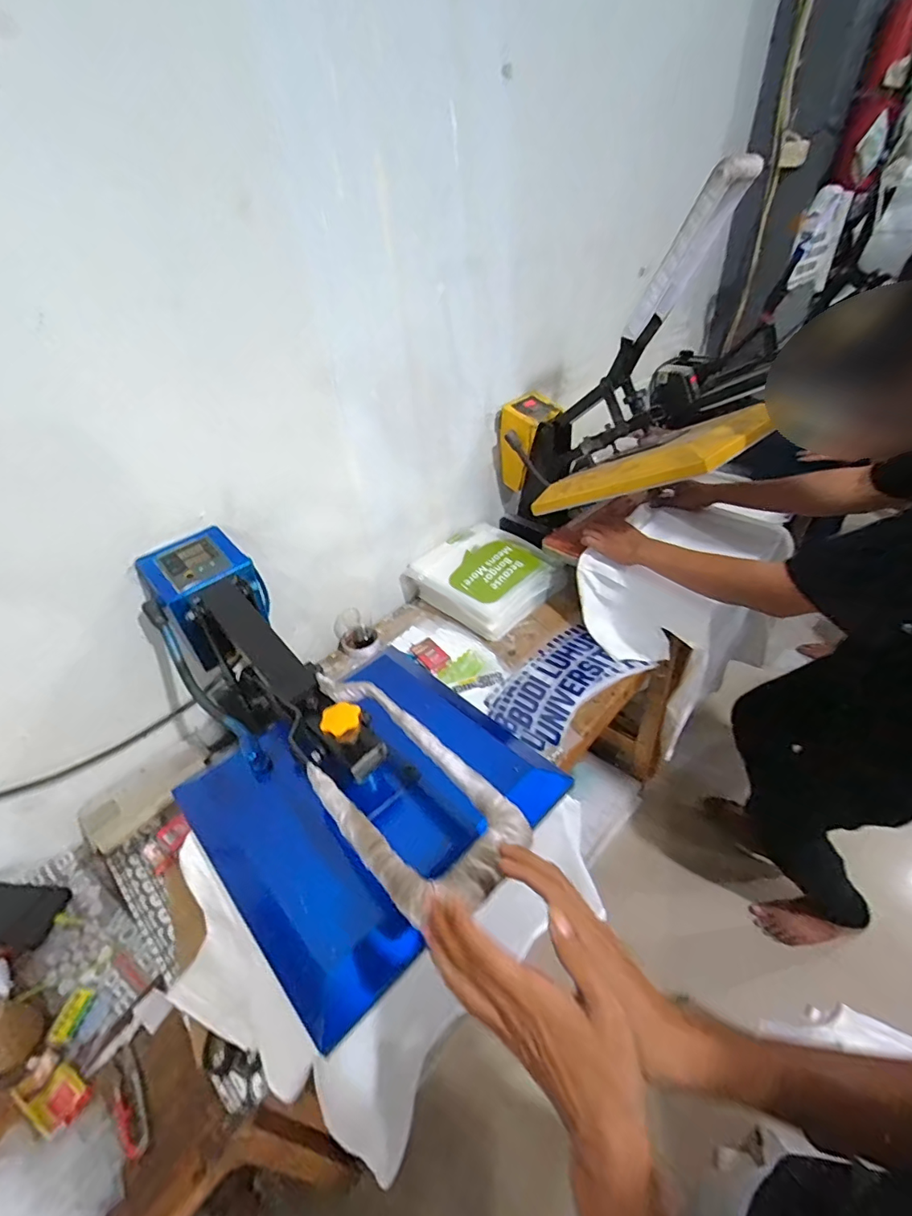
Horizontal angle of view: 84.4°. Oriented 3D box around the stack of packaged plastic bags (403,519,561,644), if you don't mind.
[{"bbox_3d":[0.067,-0.071,1.164,0.260,0.095,0.273,29,50,35],"label":"stack of packaged plastic bags"}]

